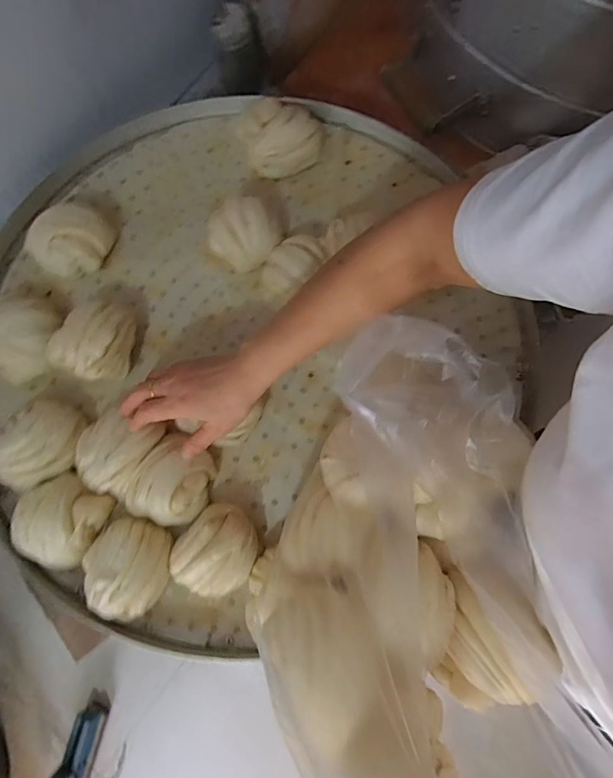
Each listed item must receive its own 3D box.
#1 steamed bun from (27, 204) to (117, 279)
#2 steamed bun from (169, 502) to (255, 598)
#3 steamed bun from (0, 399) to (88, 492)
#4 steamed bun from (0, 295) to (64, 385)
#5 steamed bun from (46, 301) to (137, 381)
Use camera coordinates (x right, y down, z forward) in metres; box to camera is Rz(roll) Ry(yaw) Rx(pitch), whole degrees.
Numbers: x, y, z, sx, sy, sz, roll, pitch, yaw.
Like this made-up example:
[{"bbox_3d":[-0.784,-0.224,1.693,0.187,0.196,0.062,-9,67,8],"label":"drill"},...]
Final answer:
[{"bbox_3d":[-0.301,-0.191,0.532,0.102,0.053,0.077,-44,82,-7],"label":"steamed bun"},{"bbox_3d":[-0.099,0.181,0.462,0.083,0.056,0.092,39,82,8],"label":"steamed bun"},{"bbox_3d":[-0.317,0.068,0.490,0.085,0.060,0.105,27,81,6],"label":"steamed bun"},{"bbox_3d":[-0.351,-0.067,0.511,0.090,0.051,0.109,-16,79,-2],"label":"steamed bun"},{"bbox_3d":[-0.256,-0.060,0.505,0.088,0.062,0.097,11,80,3],"label":"steamed bun"}]

